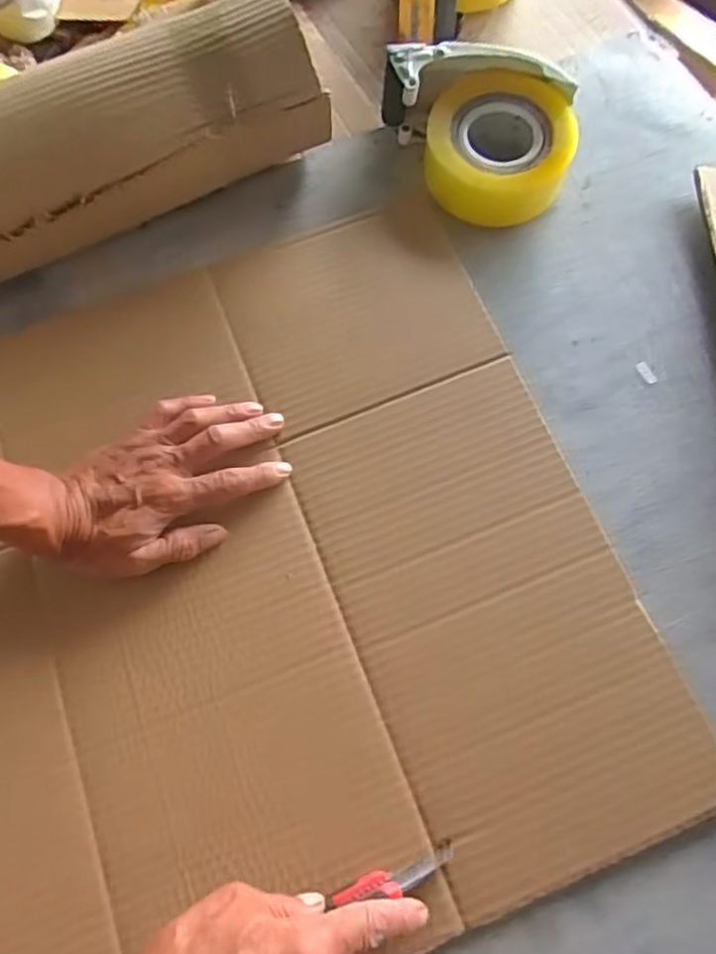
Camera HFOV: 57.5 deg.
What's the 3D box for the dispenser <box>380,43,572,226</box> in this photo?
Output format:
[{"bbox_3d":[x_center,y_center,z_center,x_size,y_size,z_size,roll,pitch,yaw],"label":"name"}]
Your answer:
[{"bbox_3d":[0.106,-0.289,0.552,0.147,0.076,0.139,-10,71,-2],"label":"dispenser"}]

